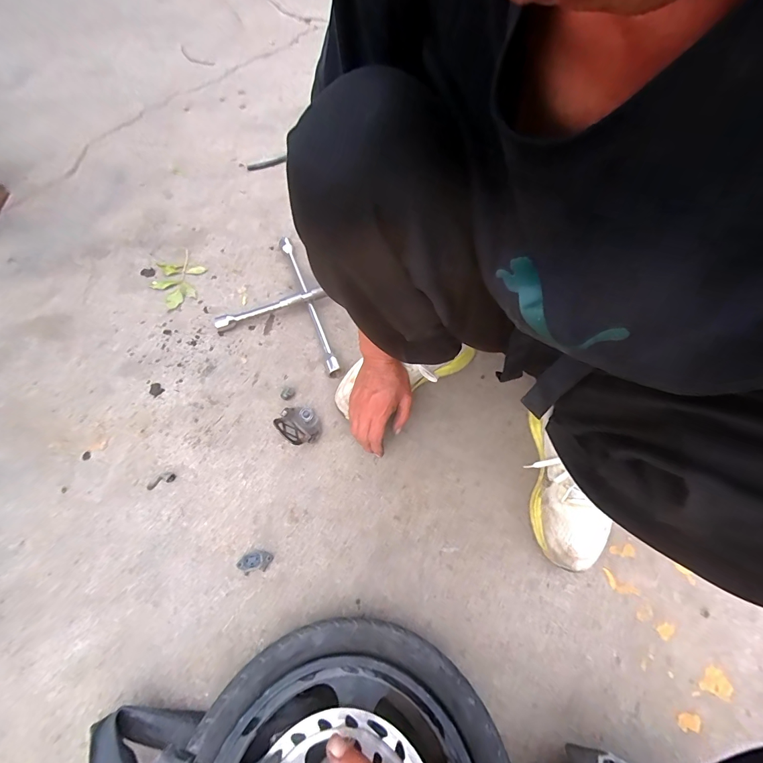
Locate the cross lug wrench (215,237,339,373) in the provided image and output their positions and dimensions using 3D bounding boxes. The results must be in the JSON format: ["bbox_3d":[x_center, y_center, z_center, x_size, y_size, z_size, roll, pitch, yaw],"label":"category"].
[{"bbox_3d":[-0.148,-0.154,0.728,0.252,0.040,0.241,24,64,9],"label":"cross lug wrench"}]

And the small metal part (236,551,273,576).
[{"bbox_3d":[-0.180,0.257,0.529,0.045,0.020,0.027,-9,63,-8],"label":"small metal part"}]

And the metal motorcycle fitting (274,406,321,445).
[{"bbox_3d":[-0.134,0.070,0.609,0.065,0.036,0.072,-28,67,-17],"label":"metal motorcycle fitting"}]

